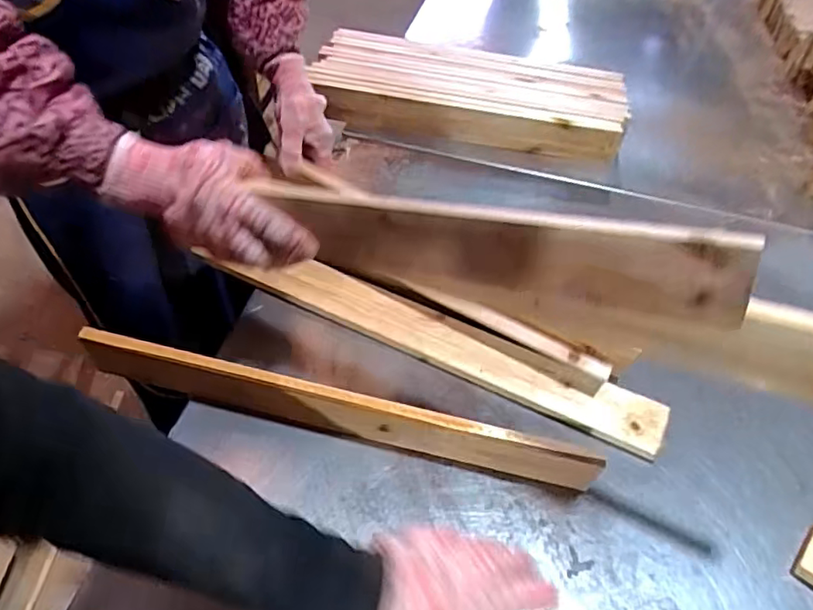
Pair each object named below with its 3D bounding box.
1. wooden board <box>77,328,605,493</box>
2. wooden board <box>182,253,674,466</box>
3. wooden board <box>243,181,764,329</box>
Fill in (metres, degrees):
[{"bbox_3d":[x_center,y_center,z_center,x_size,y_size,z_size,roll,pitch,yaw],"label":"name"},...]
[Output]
[{"bbox_3d":[-0.068,0.096,0.548,0.484,0.069,0.021,12,49,7],"label":"wooden board"},{"bbox_3d":[0.028,0.038,0.634,0.488,0.024,0.059,22,51,15],"label":"wooden board"},{"bbox_3d":[0.051,-0.039,0.417,0.339,0.068,0.017,12,47,26],"label":"wooden board"}]

